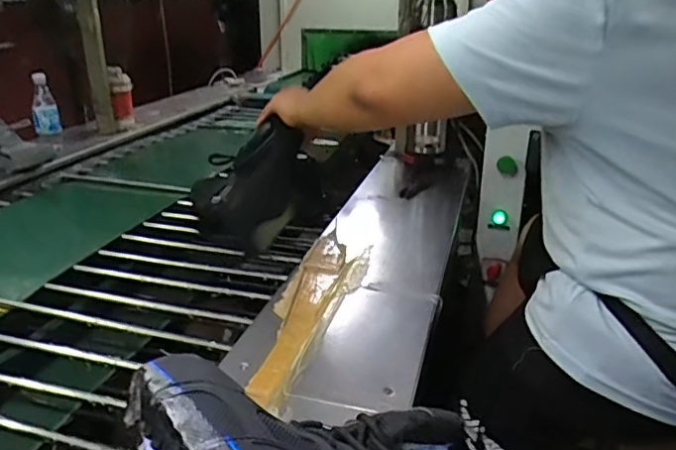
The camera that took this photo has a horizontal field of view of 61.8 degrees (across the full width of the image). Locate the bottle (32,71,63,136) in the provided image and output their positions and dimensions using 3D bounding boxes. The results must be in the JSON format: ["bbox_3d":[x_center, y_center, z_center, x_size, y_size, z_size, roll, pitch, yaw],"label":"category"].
[{"bbox_3d":[-0.794,-0.323,1.529,0.068,0.159,0.064,-9,24,-25],"label":"bottle"}]

